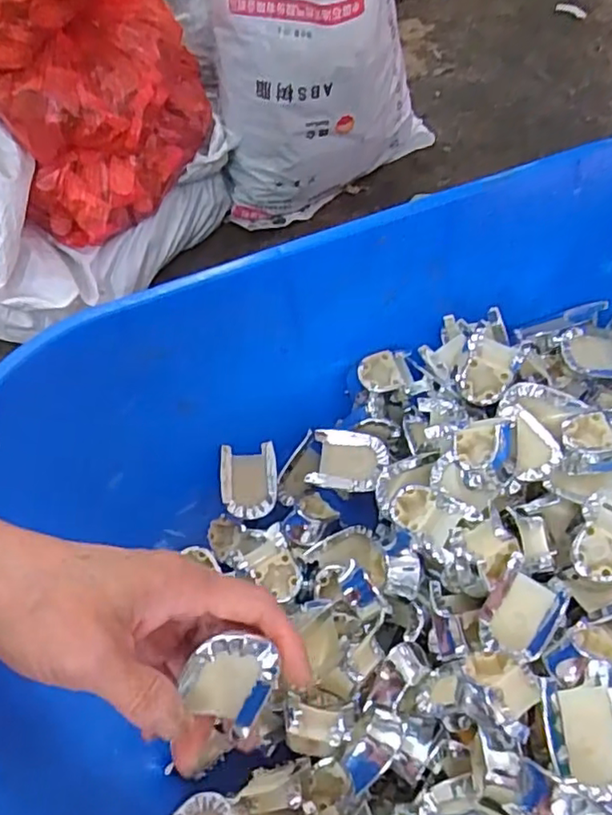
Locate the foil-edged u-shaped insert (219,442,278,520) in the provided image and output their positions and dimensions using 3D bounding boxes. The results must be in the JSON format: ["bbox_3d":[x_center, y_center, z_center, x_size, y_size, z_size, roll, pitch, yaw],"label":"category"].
[{"bbox_3d":[-0.042,0.053,0.449,0.040,0.012,0.052,-3,59,-1],"label":"foil-edged u-shaped insert"}]

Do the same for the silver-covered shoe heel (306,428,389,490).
[{"bbox_3d":[0.030,0.037,0.437,0.052,0.016,0.039,6,99,3],"label":"silver-covered shoe heel"}]

